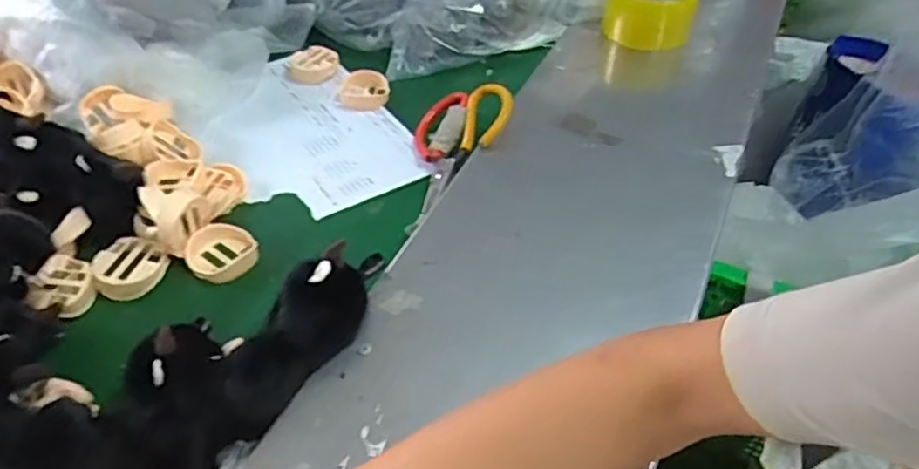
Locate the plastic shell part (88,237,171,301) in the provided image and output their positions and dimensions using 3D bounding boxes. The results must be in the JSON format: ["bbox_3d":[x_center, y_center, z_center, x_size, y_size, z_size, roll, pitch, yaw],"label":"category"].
[{"bbox_3d":[-0.278,0.029,0.569,0.048,0.024,0.055,24,50,23],"label":"plastic shell part"}]

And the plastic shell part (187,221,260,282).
[{"bbox_3d":[-0.209,0.014,0.593,0.058,0.018,0.055,-22,49,-21],"label":"plastic shell part"}]

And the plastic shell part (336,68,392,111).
[{"bbox_3d":[-0.111,-0.167,0.784,0.058,0.023,0.056,-5,44,-6],"label":"plastic shell part"}]

